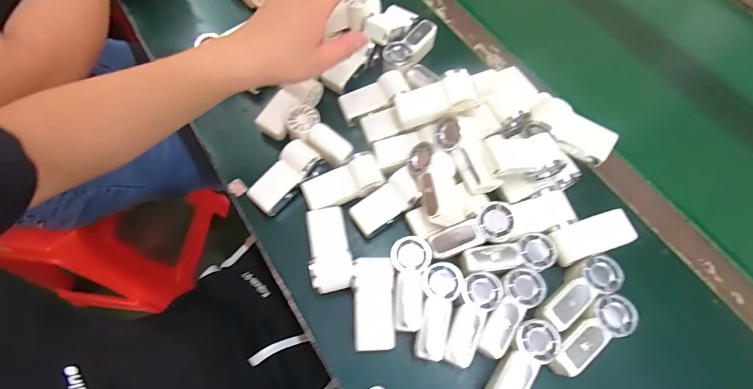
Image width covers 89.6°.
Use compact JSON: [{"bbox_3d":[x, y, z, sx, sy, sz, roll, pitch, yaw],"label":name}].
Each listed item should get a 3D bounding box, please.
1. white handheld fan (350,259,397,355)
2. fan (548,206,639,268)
[{"bbox_3d":[-0.003,0.116,0.403,0.042,0.029,0.091,-1,65,-1],"label":"white handheld fan"},{"bbox_3d":[0.243,0.049,0.428,0.100,0.027,0.040,-18,67,-8],"label":"fan"}]

